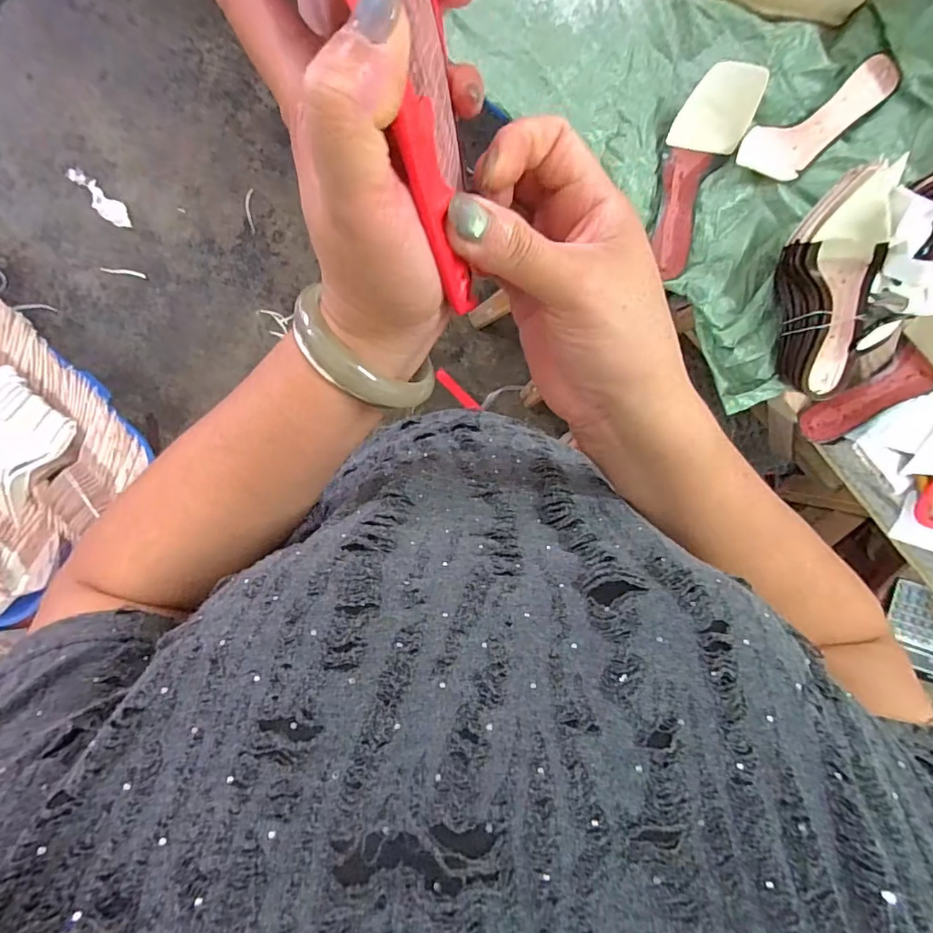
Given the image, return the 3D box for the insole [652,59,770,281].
[{"bbox_3d":[0.283,-0.354,0.630,0.081,0.057,0.229,12,107,-4],"label":"insole"}]

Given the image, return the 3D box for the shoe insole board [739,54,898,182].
[{"bbox_3d":[0.434,-0.419,0.630,0.196,0.030,0.071,-30,95,0],"label":"shoe insole board"}]

